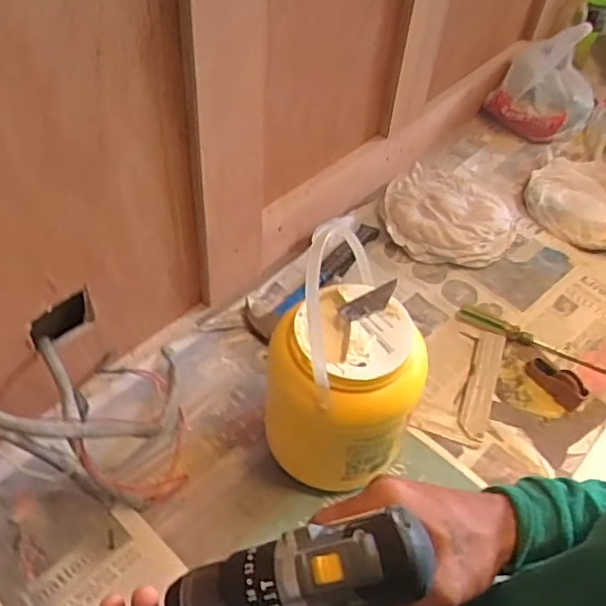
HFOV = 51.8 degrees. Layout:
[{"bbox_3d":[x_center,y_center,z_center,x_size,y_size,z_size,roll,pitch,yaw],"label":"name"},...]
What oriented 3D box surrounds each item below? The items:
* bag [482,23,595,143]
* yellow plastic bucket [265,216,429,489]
[{"bbox_3d":[0.412,-0.377,1.063,0.170,0.152,0.117,25,52,17],"label":"bag"},{"bbox_3d":[0.040,0.074,0.654,0.156,0.263,0.149,2,49,-2],"label":"yellow plastic bucket"}]

